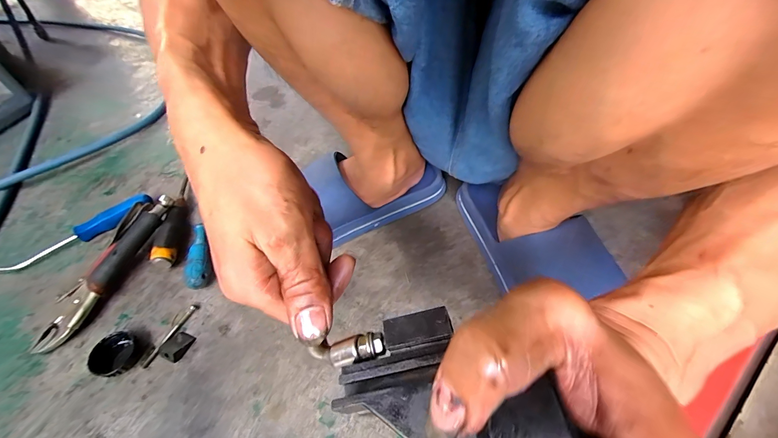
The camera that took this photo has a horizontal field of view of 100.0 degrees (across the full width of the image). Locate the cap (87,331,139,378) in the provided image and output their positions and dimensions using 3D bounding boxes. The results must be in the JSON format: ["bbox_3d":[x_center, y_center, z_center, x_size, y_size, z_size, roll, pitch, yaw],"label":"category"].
[{"bbox_3d":[-0.299,0.148,0.359,0.041,0.020,0.045,-2,51,2],"label":"cap"}]

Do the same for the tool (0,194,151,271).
[{"bbox_3d":[-0.439,0.021,0.463,0.193,0.026,0.028,-33,56,-21],"label":"tool"}]

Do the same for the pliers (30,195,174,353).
[{"bbox_3d":[-0.367,0.058,0.421,0.059,0.040,0.215,12,53,13],"label":"pliers"}]

